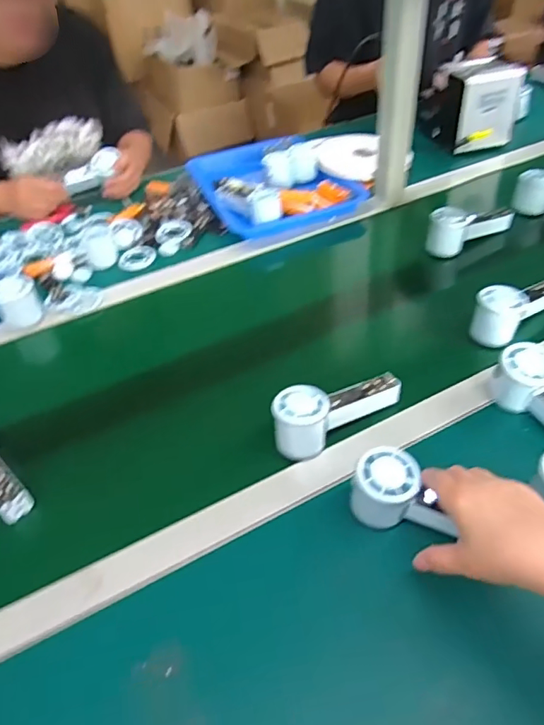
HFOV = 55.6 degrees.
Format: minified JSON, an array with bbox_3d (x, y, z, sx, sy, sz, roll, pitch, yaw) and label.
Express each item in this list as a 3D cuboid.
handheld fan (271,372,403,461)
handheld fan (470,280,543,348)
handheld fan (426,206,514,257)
[{"bbox_3d":[0.073,0.051,0.576,0.155,0.064,0.057,-21,48,-18],"label":"handheld fan"},{"bbox_3d":[0.324,-0.078,0.675,0.145,0.064,0.057,-29,51,-24],"label":"handheld fan"},{"bbox_3d":[0.316,-0.213,0.815,0.142,0.056,0.054,-16,47,-13],"label":"handheld fan"}]

